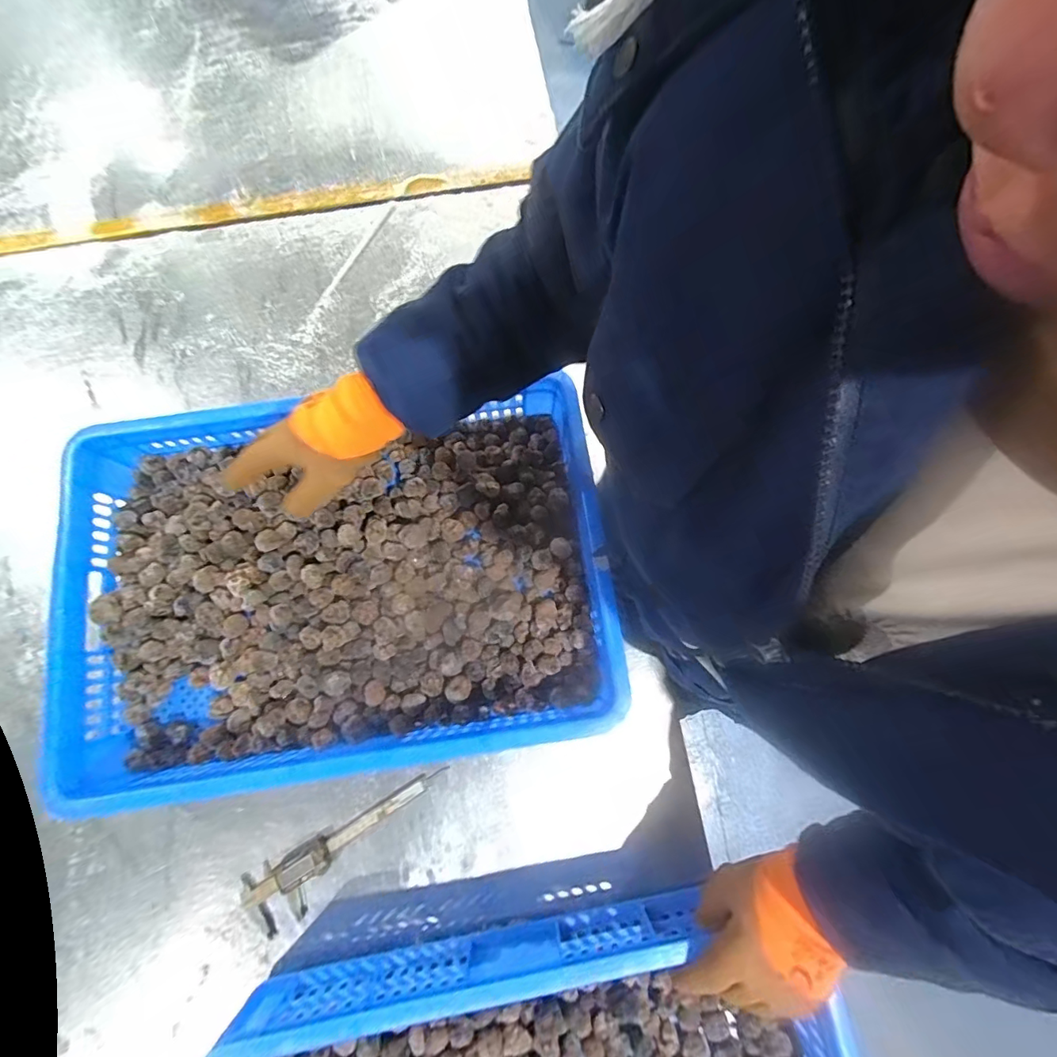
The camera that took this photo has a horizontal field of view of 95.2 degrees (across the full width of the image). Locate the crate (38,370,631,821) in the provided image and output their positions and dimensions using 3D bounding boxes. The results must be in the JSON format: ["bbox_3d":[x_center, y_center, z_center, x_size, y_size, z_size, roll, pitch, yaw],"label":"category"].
[{"bbox_3d":[-0.214,0.054,0.553,0.573,0.088,0.397,-9,78,-2],"label":"crate"}]

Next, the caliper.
[{"bbox_3d":[-0.204,0.361,0.548,0.252,0.017,0.063,-31,80,-7],"label":"caliper"}]

